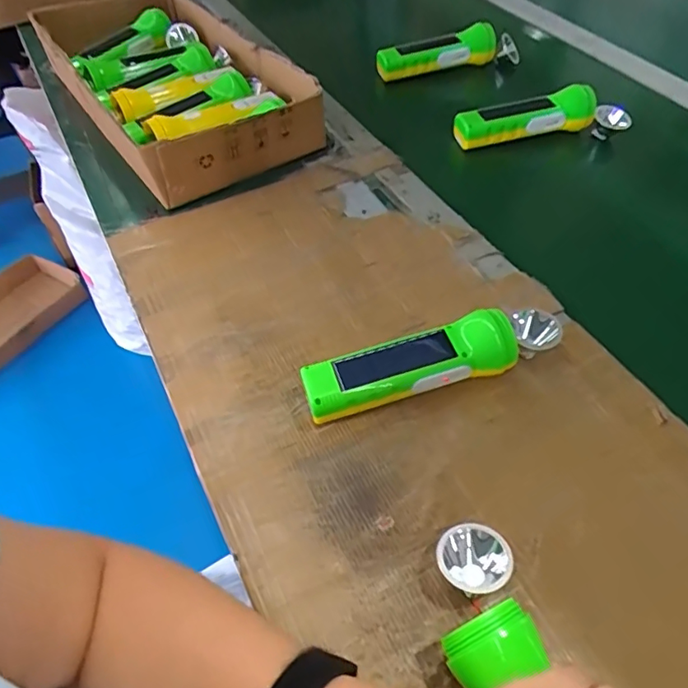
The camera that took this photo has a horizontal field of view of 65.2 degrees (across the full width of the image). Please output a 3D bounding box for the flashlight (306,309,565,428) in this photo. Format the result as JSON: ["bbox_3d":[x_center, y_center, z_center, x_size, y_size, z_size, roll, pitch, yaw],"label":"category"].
[{"bbox_3d":[0.071,0.013,0.421,0.205,0.050,0.041,-14,53,-11],"label":"flashlight"}]

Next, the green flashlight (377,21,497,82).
[{"bbox_3d":[0.130,-0.420,0.773,0.174,0.047,0.052,-16,53,-12],"label":"green flashlight"}]

